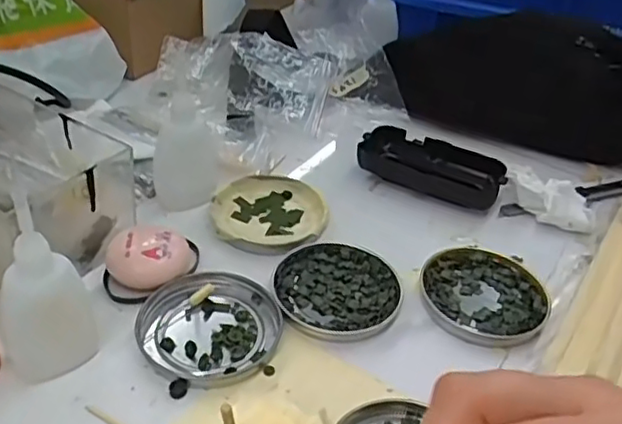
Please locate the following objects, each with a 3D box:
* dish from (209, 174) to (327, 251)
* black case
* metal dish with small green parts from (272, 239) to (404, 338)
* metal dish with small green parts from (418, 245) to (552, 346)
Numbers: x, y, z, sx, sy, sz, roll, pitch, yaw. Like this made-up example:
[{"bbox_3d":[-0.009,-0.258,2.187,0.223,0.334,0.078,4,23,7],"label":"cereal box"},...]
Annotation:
[{"bbox_3d":[-0.030,0.001,0.452,0.078,0.015,0.076,4,37,-3],"label":"dish"},{"bbox_3d":[0.093,-0.034,0.498,0.108,0.026,0.047,19,39,17],"label":"black case"},{"bbox_3d":[0.016,0.048,0.397,0.077,0.011,0.075,4,37,-3],"label":"metal dish with small green parts"},{"bbox_3d":[0.108,0.051,0.405,0.077,0.009,0.078,4,37,-3],"label":"metal dish with small green parts"}]

